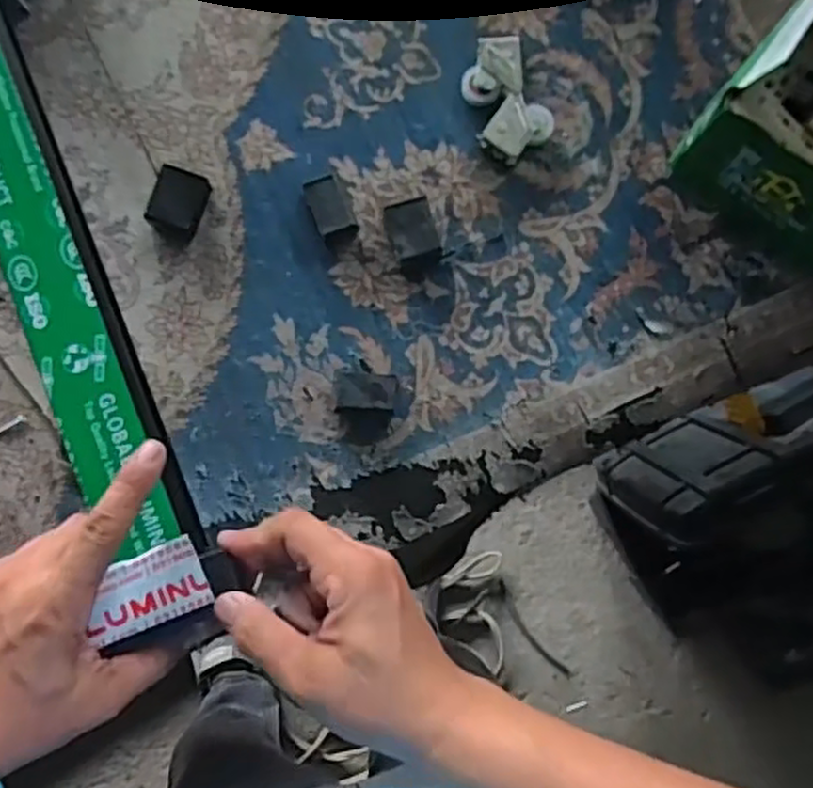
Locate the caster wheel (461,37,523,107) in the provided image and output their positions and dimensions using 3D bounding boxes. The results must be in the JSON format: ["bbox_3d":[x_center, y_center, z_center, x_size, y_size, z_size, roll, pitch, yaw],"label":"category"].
[{"bbox_3d":[0.063,-0.238,0.548,0.041,0.024,0.046,1,83,-1],"label":"caster wheel"}]

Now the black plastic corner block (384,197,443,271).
[{"bbox_3d":[0.006,-0.115,0.533,0.033,0.028,0.045,-14,84,-2],"label":"black plastic corner block"}]

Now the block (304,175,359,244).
[{"bbox_3d":[-0.054,-0.131,0.532,0.026,0.021,0.045,-23,84,-3],"label":"block"}]

